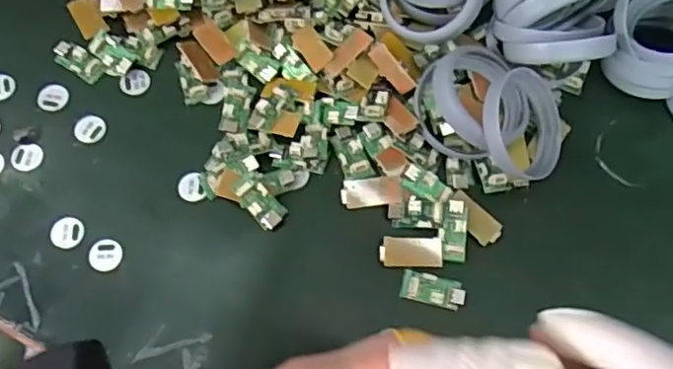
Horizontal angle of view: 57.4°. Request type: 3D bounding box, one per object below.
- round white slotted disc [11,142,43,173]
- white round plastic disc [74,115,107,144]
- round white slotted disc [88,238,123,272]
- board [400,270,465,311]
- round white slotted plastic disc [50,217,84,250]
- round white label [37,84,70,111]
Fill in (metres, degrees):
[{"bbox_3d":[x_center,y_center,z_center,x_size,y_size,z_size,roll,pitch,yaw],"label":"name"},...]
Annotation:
[{"bbox_3d":[-0.177,-0.016,0.350,0.017,0.004,0.017,0,69,0],"label":"round white slotted disc"},{"bbox_3d":[-0.144,-0.033,0.359,0.017,0.004,0.016,0,69,0],"label":"white round plastic disc"},{"bbox_3d":[-0.123,0.037,0.326,0.018,0.004,0.017,0,69,0],"label":"round white slotted disc"},{"bbox_3d":[0.050,0.055,0.319,0.032,0.004,0.015,14,69,5],"label":"board"},{"bbox_3d":[-0.145,0.026,0.332,0.017,0.004,0.017,0,69,0],"label":"round white slotted plastic disc"},{"bbox_3d":[-0.169,-0.052,0.366,0.017,0.004,0.017,0,69,0],"label":"round white label"}]

